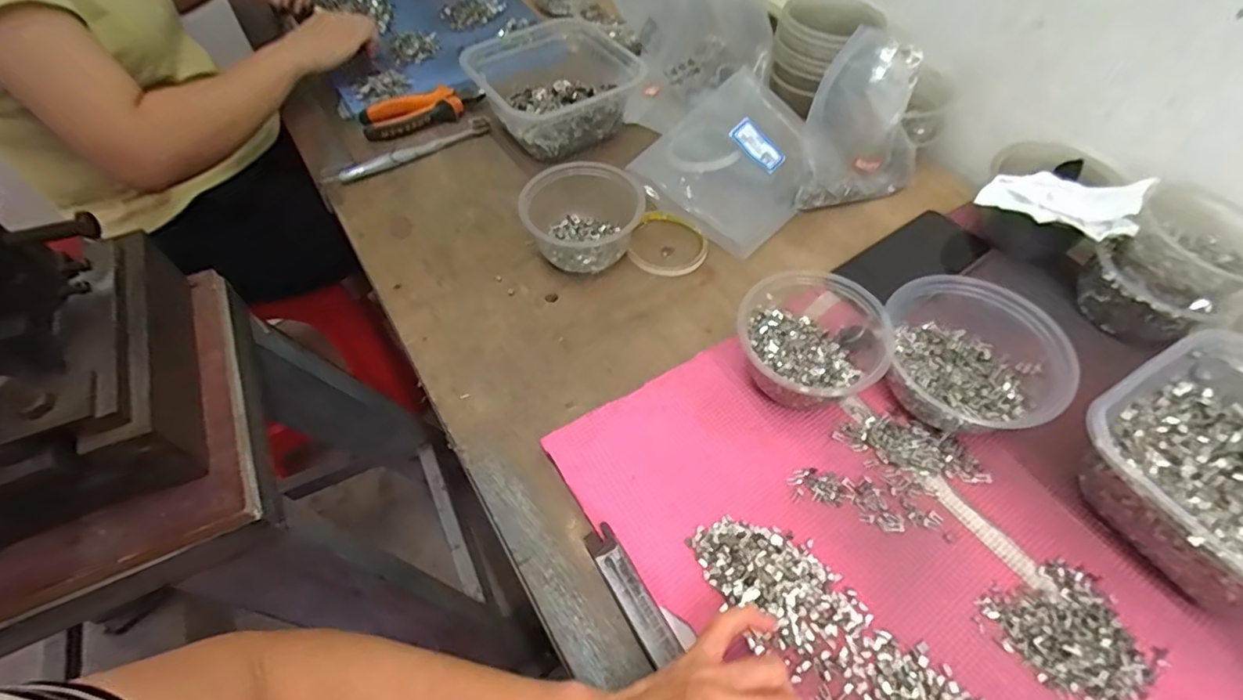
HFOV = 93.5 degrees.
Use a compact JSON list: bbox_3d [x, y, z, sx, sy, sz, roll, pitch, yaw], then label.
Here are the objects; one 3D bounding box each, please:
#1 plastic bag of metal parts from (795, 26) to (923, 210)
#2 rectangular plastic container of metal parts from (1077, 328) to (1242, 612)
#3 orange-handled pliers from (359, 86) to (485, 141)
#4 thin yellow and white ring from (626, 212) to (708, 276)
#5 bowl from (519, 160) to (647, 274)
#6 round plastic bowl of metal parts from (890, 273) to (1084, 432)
[{"bbox_3d":[0.247,-0.227,0.587,0.134,0.148,0.066,-24,57,-16],"label":"plastic bag of metal parts"},{"bbox_3d":[0.412,0.088,0.390,0.170,0.066,0.171,-27,58,-17],"label":"rectangular plastic container of metal parts"},{"bbox_3d":[-0.244,-0.294,0.713,0.142,0.020,0.066,-22,57,-15],"label":"orange-handled pliers"},{"bbox_3d":[0.049,-0.108,0.589,0.076,0.018,0.081,0,54,0],"label":"thin yellow and white ring"},{"bbox_3d":[-0.036,-0.135,0.575,0.110,0.064,0.103,0,54,0],"label":"bowl"},{"bbox_3d":[0.270,0.005,0.458,0.133,0.069,0.115,24,58,17],"label":"round plastic bowl of metal parts"}]

